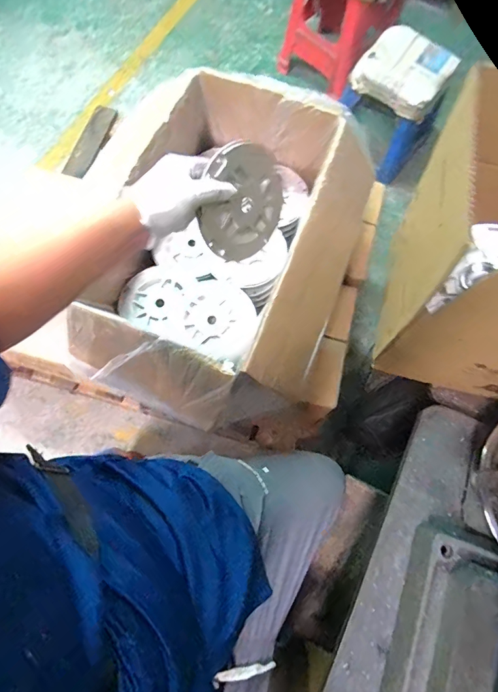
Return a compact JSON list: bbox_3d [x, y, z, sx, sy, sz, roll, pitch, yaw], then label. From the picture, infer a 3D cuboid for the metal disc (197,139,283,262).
[{"bbox_3d":[-0.005,-0.173,0.500,0.011,0.126,0.134,32,116,38],"label":"metal disc"}]

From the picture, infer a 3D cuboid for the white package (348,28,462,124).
[{"bbox_3d":[0.491,-0.875,1.309,0.273,0.091,0.275,35,74,9],"label":"white package"}]

